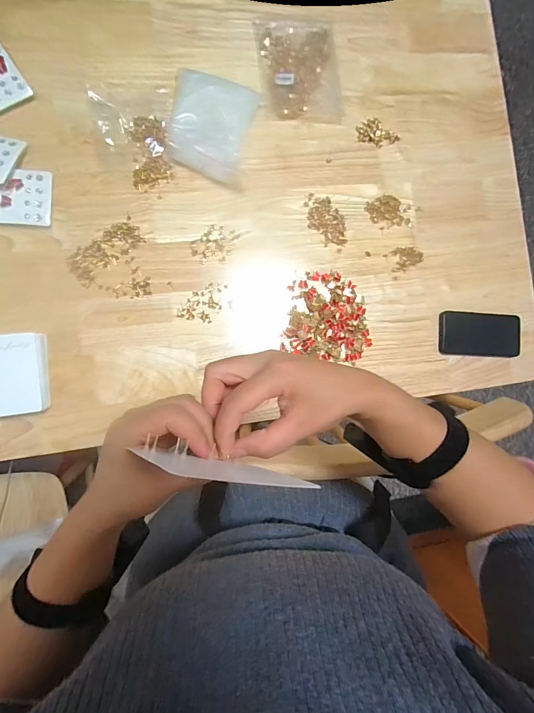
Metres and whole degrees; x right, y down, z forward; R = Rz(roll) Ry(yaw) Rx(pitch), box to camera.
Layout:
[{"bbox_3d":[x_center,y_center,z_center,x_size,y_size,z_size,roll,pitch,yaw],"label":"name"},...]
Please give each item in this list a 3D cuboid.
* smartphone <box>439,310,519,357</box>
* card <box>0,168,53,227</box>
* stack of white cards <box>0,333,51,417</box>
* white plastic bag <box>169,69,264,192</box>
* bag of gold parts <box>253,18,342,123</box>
[{"bbox_3d":[0.371,-0.038,0.624,0.150,0.015,0.074,2,96,-7],"label":"smartphone"},{"bbox_3d":[-0.368,-0.230,0.511,0.102,0.010,0.080,0,88,-7],"label":"card"},{"bbox_3d":[-0.351,0.025,0.484,0.083,0.035,0.108,-5,87,-9],"label":"stack of white cards"},{"bbox_3d":[-0.086,-0.363,0.549,0.126,0.050,0.153,12,85,-8],"label":"white plastic bag"},{"bbox_3d":[0.057,-0.487,0.590,0.132,0.022,0.178,-6,87,-9],"label":"bag of gold parts"}]

